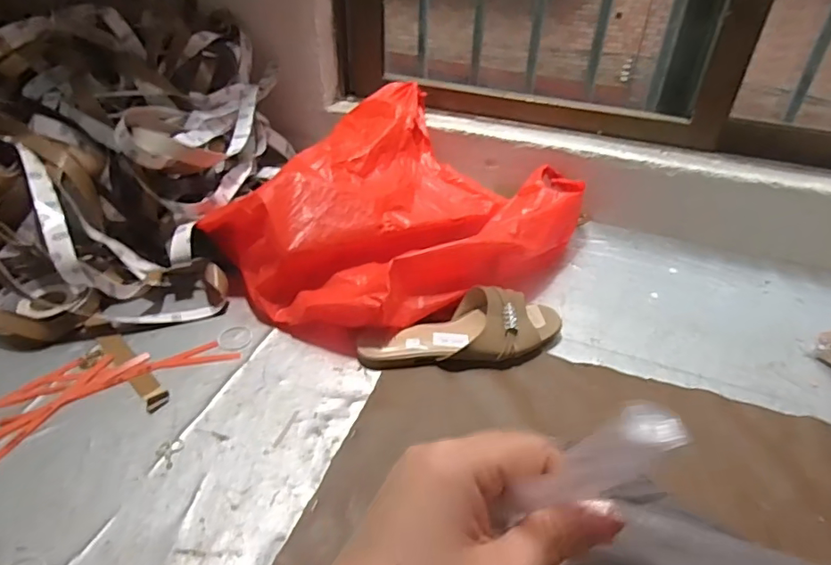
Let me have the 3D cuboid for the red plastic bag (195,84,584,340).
[{"bbox_3d":[-0.008,-0.102,0.723,0.364,0.153,0.452,24,42,28],"label":"red plastic bag"}]

